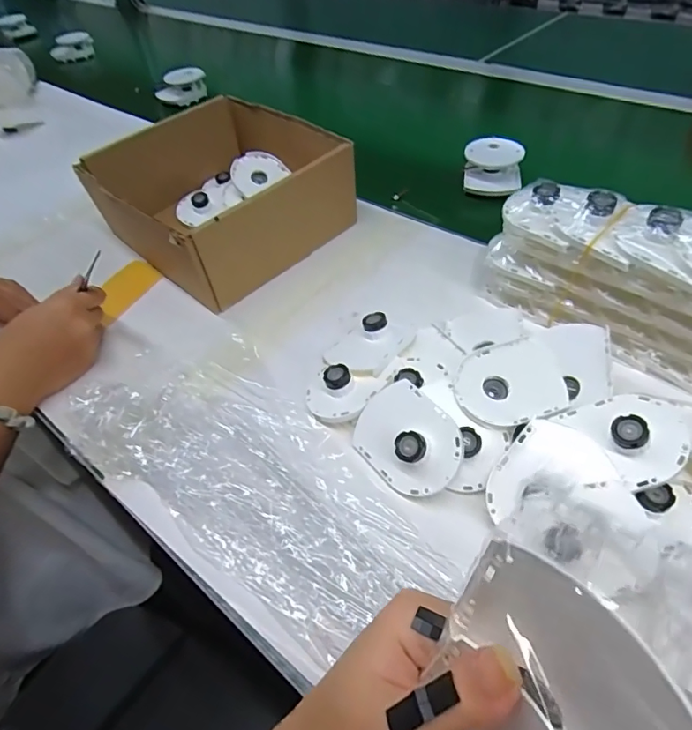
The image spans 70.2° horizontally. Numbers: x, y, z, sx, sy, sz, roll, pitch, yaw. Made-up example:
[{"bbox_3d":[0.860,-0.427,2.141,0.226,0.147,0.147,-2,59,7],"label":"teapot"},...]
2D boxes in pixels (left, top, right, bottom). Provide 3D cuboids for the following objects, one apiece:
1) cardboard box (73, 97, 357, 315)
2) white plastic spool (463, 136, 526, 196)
[{"bbox_3d":[-0.129,-0.179,0.515,0.219,0.092,0.213,34,59,31],"label":"cardboard box"},{"bbox_3d":[0.166,-0.224,0.554,0.064,0.034,0.052,2,48,8],"label":"white plastic spool"}]

